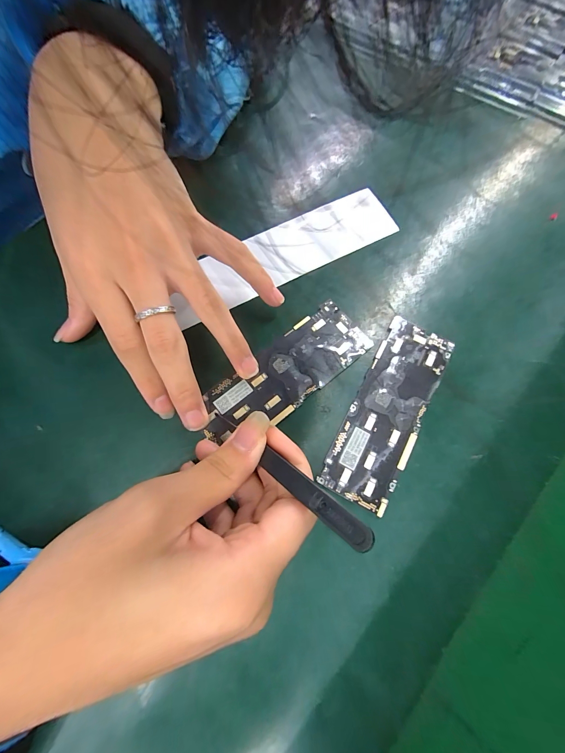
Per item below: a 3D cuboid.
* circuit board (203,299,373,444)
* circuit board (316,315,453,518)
[{"bbox_3d":[0.001,-0.003,0.201,0.120,0.004,0.045,-35,76,-11],"label":"circuit board"},{"bbox_3d":[0.070,0.021,0.196,0.044,0.004,0.125,27,78,7],"label":"circuit board"}]

